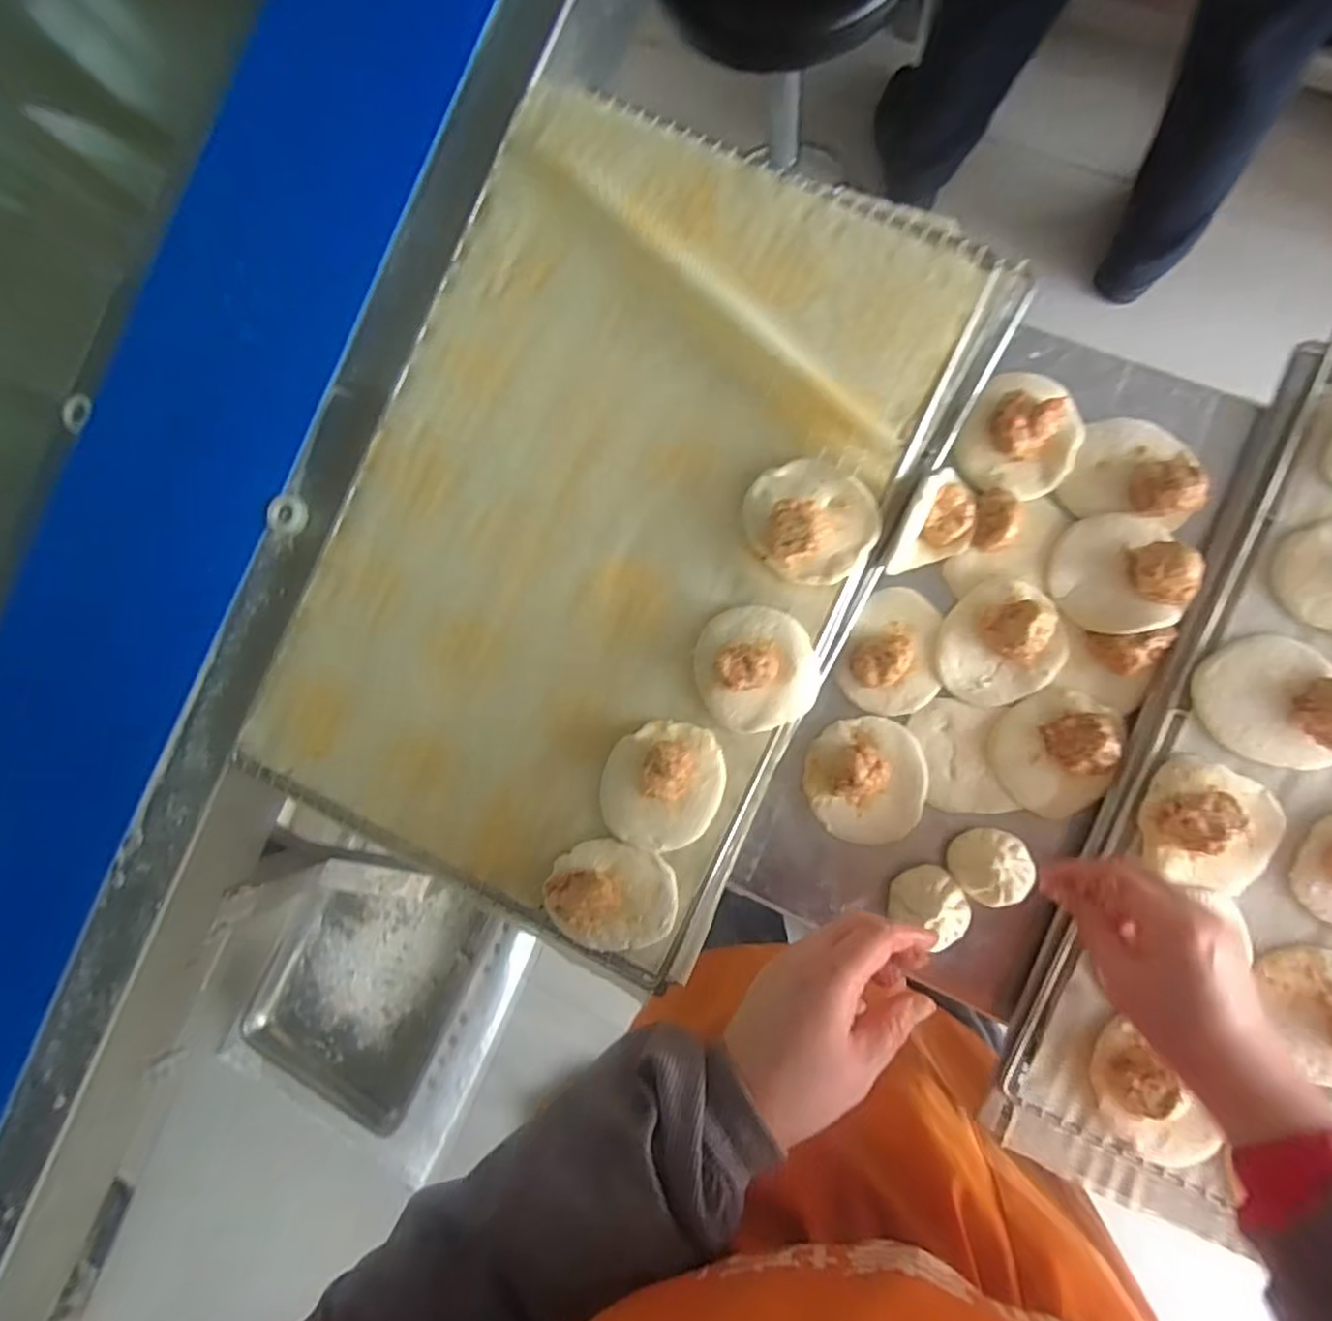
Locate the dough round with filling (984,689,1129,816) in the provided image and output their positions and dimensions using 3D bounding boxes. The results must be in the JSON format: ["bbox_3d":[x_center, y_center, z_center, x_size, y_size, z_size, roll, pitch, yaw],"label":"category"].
[{"bbox_3d":[0.287,0.065,0.493,0.089,0.025,0.084,0,88,8],"label":"dough round with filling"}]

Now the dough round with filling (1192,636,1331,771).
[{"bbox_3d":[0.411,0.027,0.446,0.095,0.028,0.078,32,92,8],"label":"dough round with filling"}]

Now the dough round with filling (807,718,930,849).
[{"bbox_3d":[0.151,0.091,0.509,0.087,0.035,0.092,0,88,8],"label":"dough round with filling"}]

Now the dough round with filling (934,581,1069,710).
[{"bbox_3d":[0.250,-0.013,0.500,0.085,0.034,0.090,0,88,8],"label":"dough round with filling"}]

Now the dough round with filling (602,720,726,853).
[{"bbox_3d":[-0.005,0.093,0.493,0.088,0.037,0.092,0,88,8],"label":"dough round with filling"}]

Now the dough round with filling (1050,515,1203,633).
[{"bbox_3d":[0.327,-0.063,0.483,0.081,0.034,0.085,0,88,8],"label":"dough round with filling"}]

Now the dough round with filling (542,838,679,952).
[{"bbox_3d":[-0.041,0.177,0.513,0.095,0.030,0.080,17,90,8],"label":"dough round with filling"}]

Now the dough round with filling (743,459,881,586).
[{"bbox_3d":[0.103,-0.102,0.484,0.084,0.037,0.091,0,88,8],"label":"dough round with filling"}]

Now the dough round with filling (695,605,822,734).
[{"bbox_3d":[0.064,0.005,0.486,0.084,0.038,0.091,0,88,8],"label":"dough round with filling"}]

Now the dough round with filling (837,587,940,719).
[{"bbox_3d":[0.171,-0.008,0.513,0.071,0.031,0.094,2,88,8],"label":"dough round with filling"}]

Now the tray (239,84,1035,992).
[{"bbox_3d":[-0.052,-0.099,0.519,0.405,0.054,0.598,26,92,8],"label":"tray"}]

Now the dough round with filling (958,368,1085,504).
[{"bbox_3d":[0.266,-0.169,0.499,0.081,0.031,0.089,22,91,8],"label":"dough round with filling"}]

